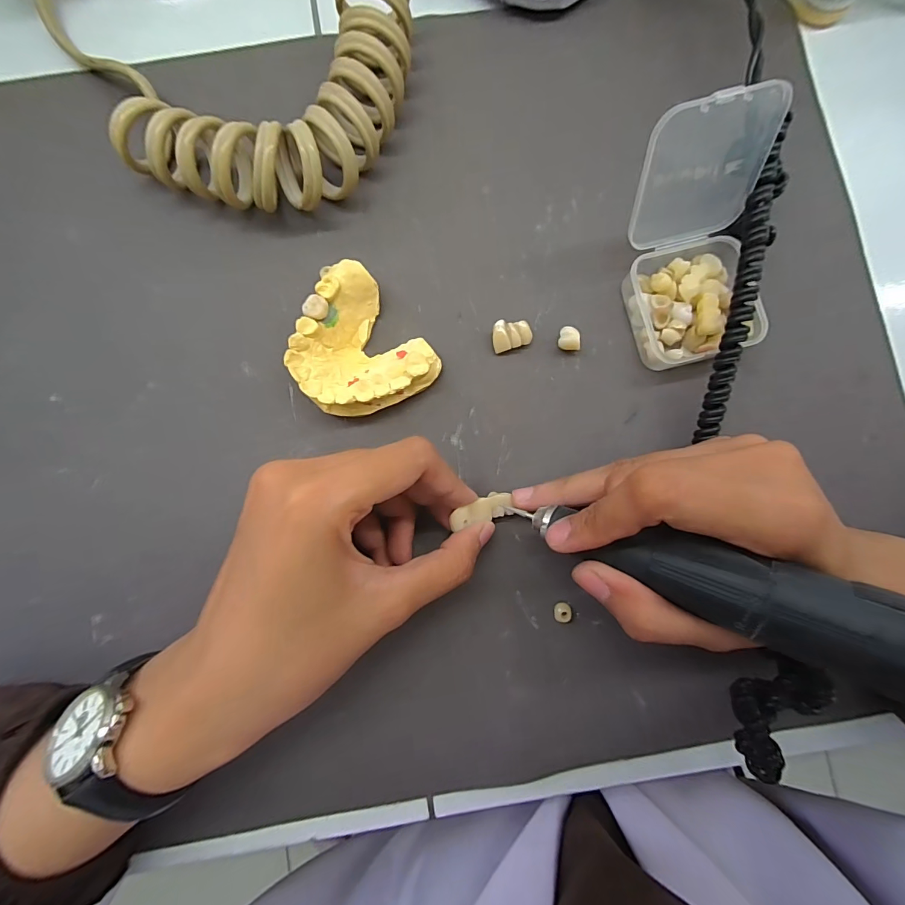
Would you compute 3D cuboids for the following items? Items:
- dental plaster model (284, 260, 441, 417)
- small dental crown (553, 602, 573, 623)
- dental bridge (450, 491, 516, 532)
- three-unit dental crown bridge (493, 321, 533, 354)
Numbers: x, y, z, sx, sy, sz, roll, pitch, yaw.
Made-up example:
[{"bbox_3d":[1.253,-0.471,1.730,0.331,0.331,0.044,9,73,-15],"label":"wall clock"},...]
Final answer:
[{"bbox_3d":[-0.046,-0.048,0.198,0.056,0.026,0.064,-40,87,-3],"label":"dental plaster model"},{"bbox_3d":[0.053,0.076,0.196,0.008,0.004,0.009,-7,86,-1],"label":"small dental crown"},{"bbox_3d":[0.014,0.027,0.189,0.029,0.006,0.012,-20,86,-24],"label":"dental bridge"},{"bbox_3d":[0.029,-0.059,0.206,0.020,0.009,0.013,-15,86,-2],"label":"three-unit dental crown bridge"}]

